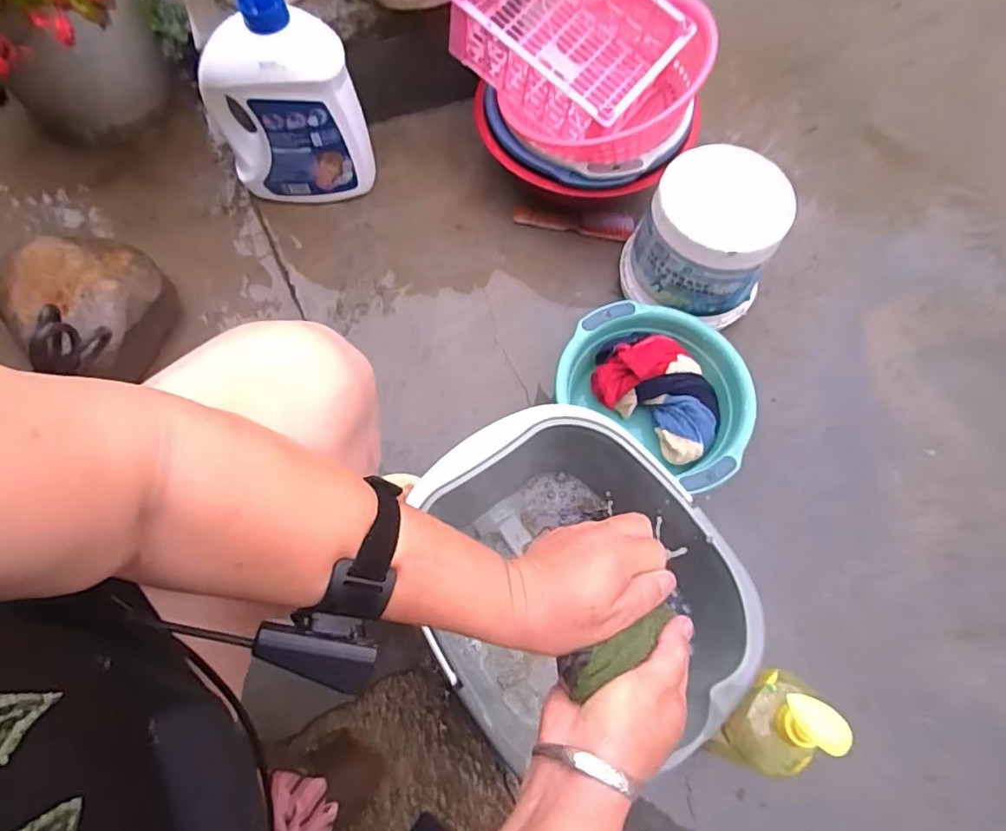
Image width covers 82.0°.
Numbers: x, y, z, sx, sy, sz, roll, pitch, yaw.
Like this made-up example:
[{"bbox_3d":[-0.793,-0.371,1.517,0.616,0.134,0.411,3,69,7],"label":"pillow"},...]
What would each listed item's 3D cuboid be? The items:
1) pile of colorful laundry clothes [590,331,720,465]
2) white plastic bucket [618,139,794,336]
[{"bbox_3d":[0.223,-0.037,0.811,0.198,0.071,0.126,39,71,12],"label":"pile of colorful laundry clothes"},{"bbox_3d":[0.297,-0.256,0.845,0.204,0.179,0.189,1,68,-3],"label":"white plastic bucket"}]

